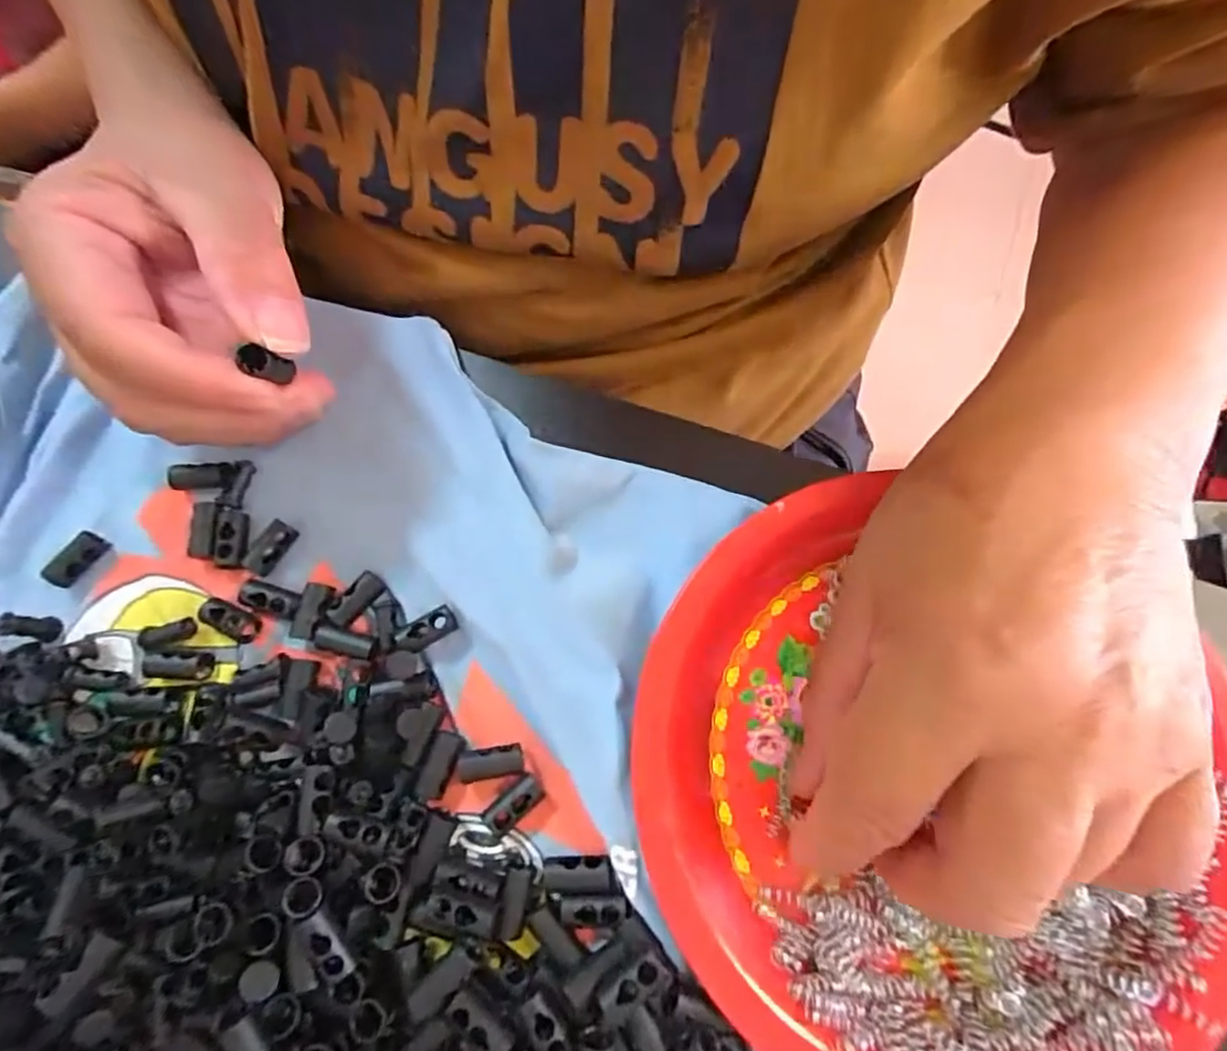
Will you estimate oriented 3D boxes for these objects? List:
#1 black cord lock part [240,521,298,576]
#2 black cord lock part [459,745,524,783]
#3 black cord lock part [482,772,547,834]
[{"bbox_3d":[-0.111,0.007,0.205,0.008,0.007,0.018,28,73,10],"label":"black cord lock part"},{"bbox_3d":[-0.035,0.069,0.184,0.018,0.006,0.008,-9,70,-3],"label":"black cord lock part"},{"bbox_3d":[-0.029,0.080,0.182,0.018,0.006,0.009,-41,75,-13],"label":"black cord lock part"}]

